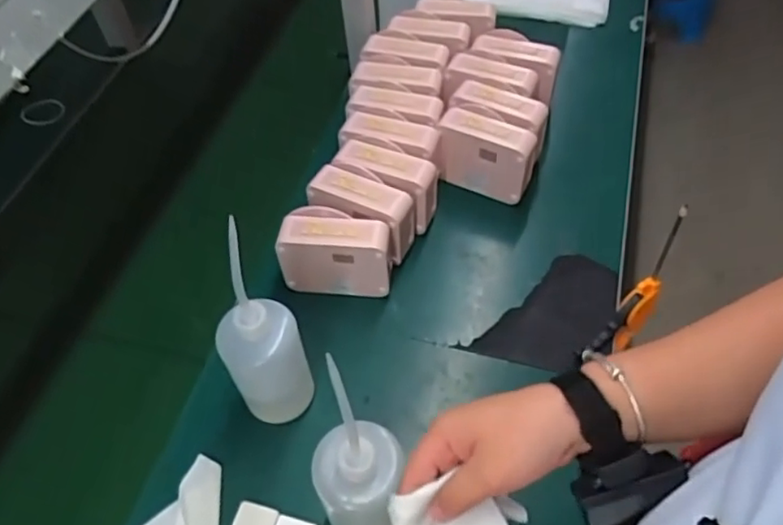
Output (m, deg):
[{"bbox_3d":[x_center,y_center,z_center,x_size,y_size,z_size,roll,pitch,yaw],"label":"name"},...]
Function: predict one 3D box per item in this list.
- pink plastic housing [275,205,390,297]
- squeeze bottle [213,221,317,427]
[{"bbox_3d":[-0.064,-0.009,0.739,0.125,0.103,0.056,4,55,7],"label":"pink plastic housing"},{"bbox_3d":[-0.126,0.081,0.604,0.076,0.229,0.073,-24,56,-12],"label":"squeeze bottle"}]

